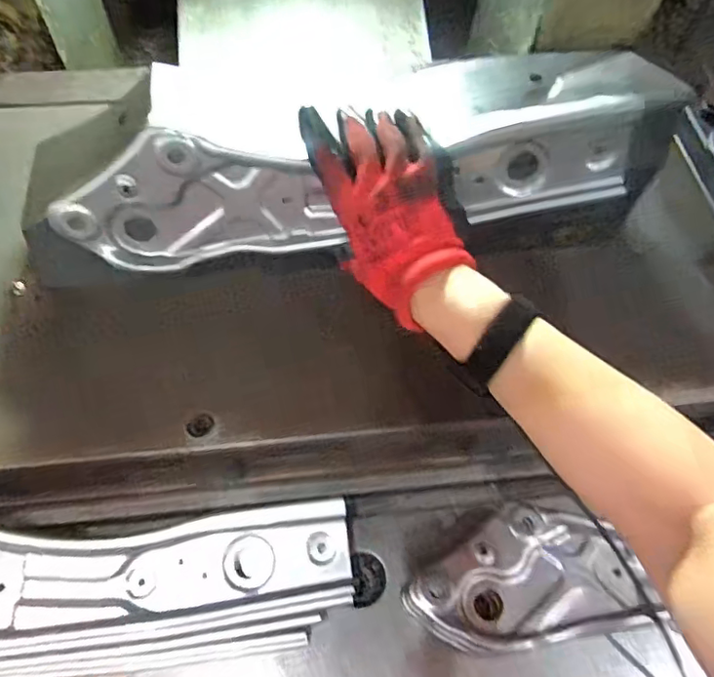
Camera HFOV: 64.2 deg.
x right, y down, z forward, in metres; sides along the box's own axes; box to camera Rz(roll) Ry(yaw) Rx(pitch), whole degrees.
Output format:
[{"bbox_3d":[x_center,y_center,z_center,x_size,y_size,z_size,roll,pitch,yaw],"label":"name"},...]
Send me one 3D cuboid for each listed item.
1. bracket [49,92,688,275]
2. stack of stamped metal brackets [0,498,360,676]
[{"bbox_3d":[0.004,-0.119,0.436,0.461,0.104,0.041,-8,61,-1],"label":"bracket"},{"bbox_3d":[-0.223,0.201,0.455,0.436,0.078,0.122,-3,61,-5],"label":"stack of stamped metal brackets"}]

